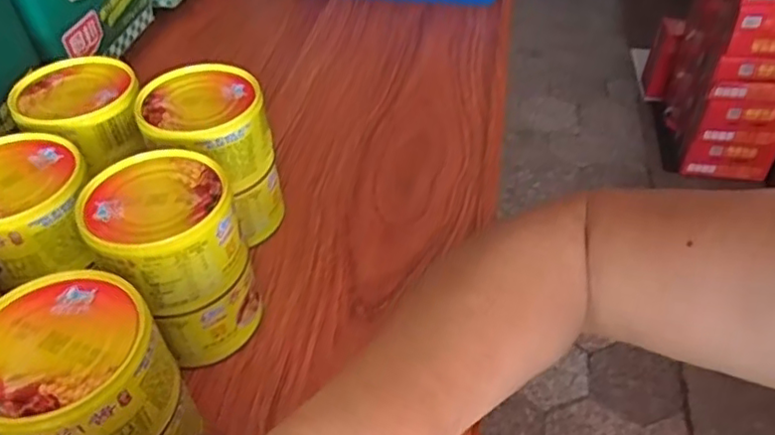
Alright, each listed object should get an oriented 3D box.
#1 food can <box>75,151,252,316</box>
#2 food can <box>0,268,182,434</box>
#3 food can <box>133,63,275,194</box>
[{"bbox_3d":[-0.111,0.006,0.319,0.070,0.053,0.065,-1,44,1],"label":"food can"},{"bbox_3d":[-0.130,0.065,0.263,0.068,0.048,0.071,-1,44,1],"label":"food can"},{"bbox_3d":[-0.108,-0.053,0.379,0.071,0.049,0.066,-1,44,1],"label":"food can"}]

